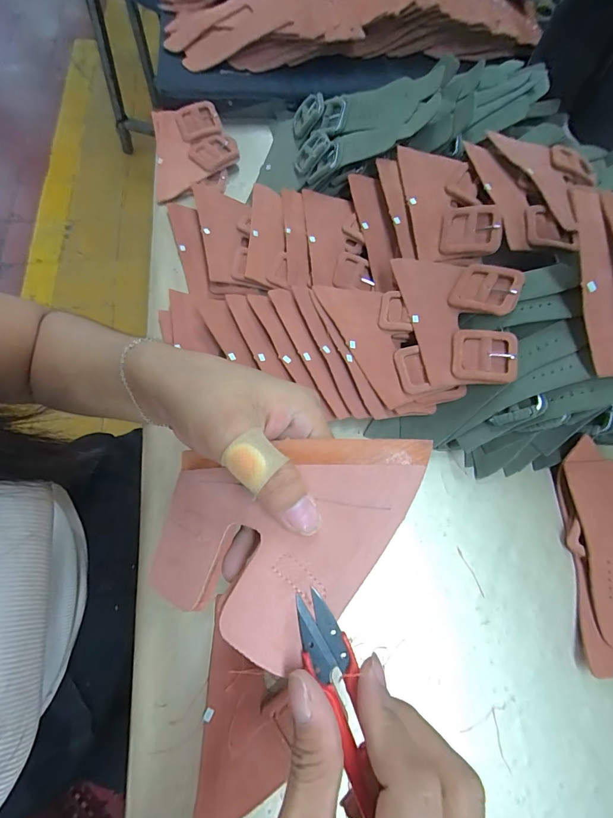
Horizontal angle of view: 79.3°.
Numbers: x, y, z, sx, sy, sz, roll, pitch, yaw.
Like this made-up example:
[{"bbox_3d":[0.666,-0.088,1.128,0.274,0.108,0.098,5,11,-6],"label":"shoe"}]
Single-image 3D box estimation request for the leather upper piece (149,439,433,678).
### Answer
[{"bbox_3d":[-0.015,0.064,0.174,0.135,0.016,0.095,-4,71,17],"label":"leather upper piece"}]

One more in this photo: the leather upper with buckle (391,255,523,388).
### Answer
[{"bbox_3d":[0.143,-0.091,0.338,0.094,0.016,0.142,-16,66,18],"label":"leather upper with buckle"}]

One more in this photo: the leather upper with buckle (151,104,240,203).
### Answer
[{"bbox_3d":[-0.143,-0.331,0.468,0.103,0.023,0.129,-11,69,-7],"label":"leather upper with buckle"}]

